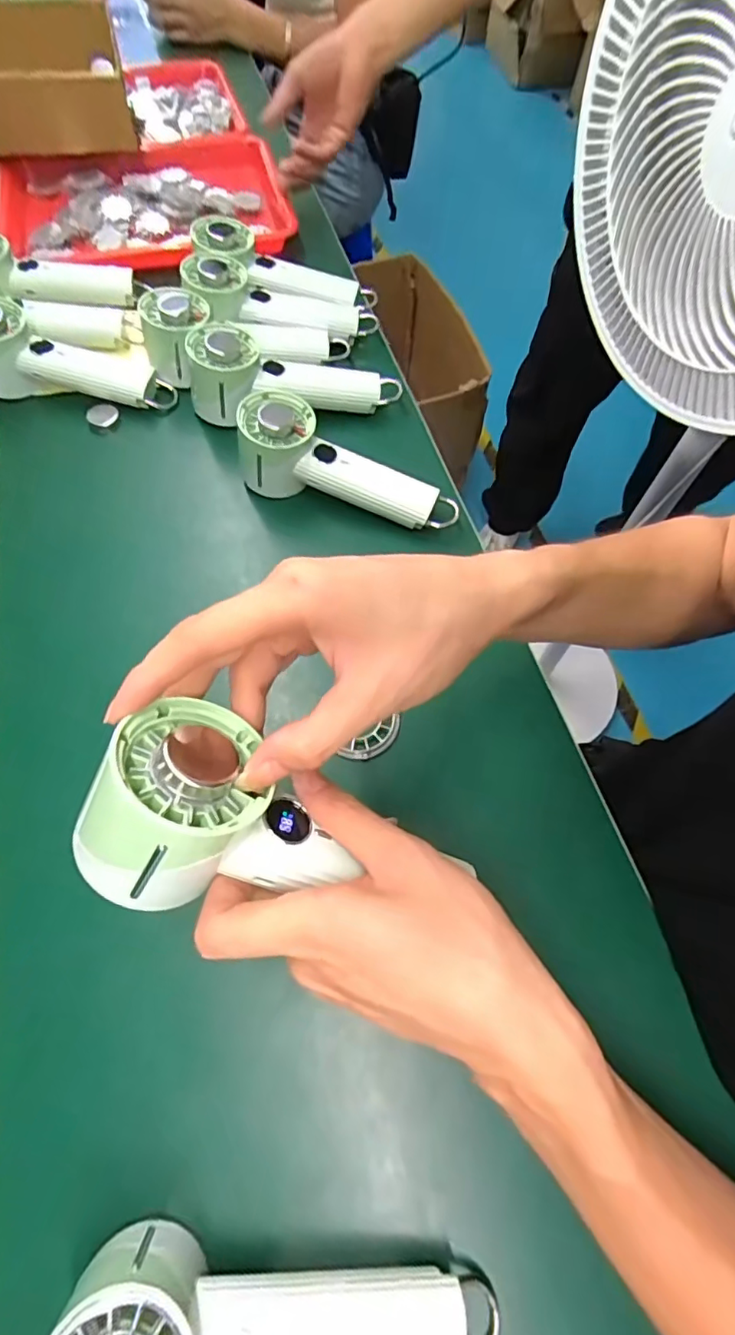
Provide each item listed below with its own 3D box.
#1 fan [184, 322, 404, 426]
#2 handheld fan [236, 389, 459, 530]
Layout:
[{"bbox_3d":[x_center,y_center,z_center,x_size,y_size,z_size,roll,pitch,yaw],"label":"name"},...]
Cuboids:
[{"bbox_3d":[-0.068,-0.275,0.512,0.193,0.071,0.069,-11,65,-6],"label":"fan"},{"bbox_3d":[-0.014,-0.167,0.460,0.186,0.069,0.065,13,65,6],"label":"handheld fan"}]

